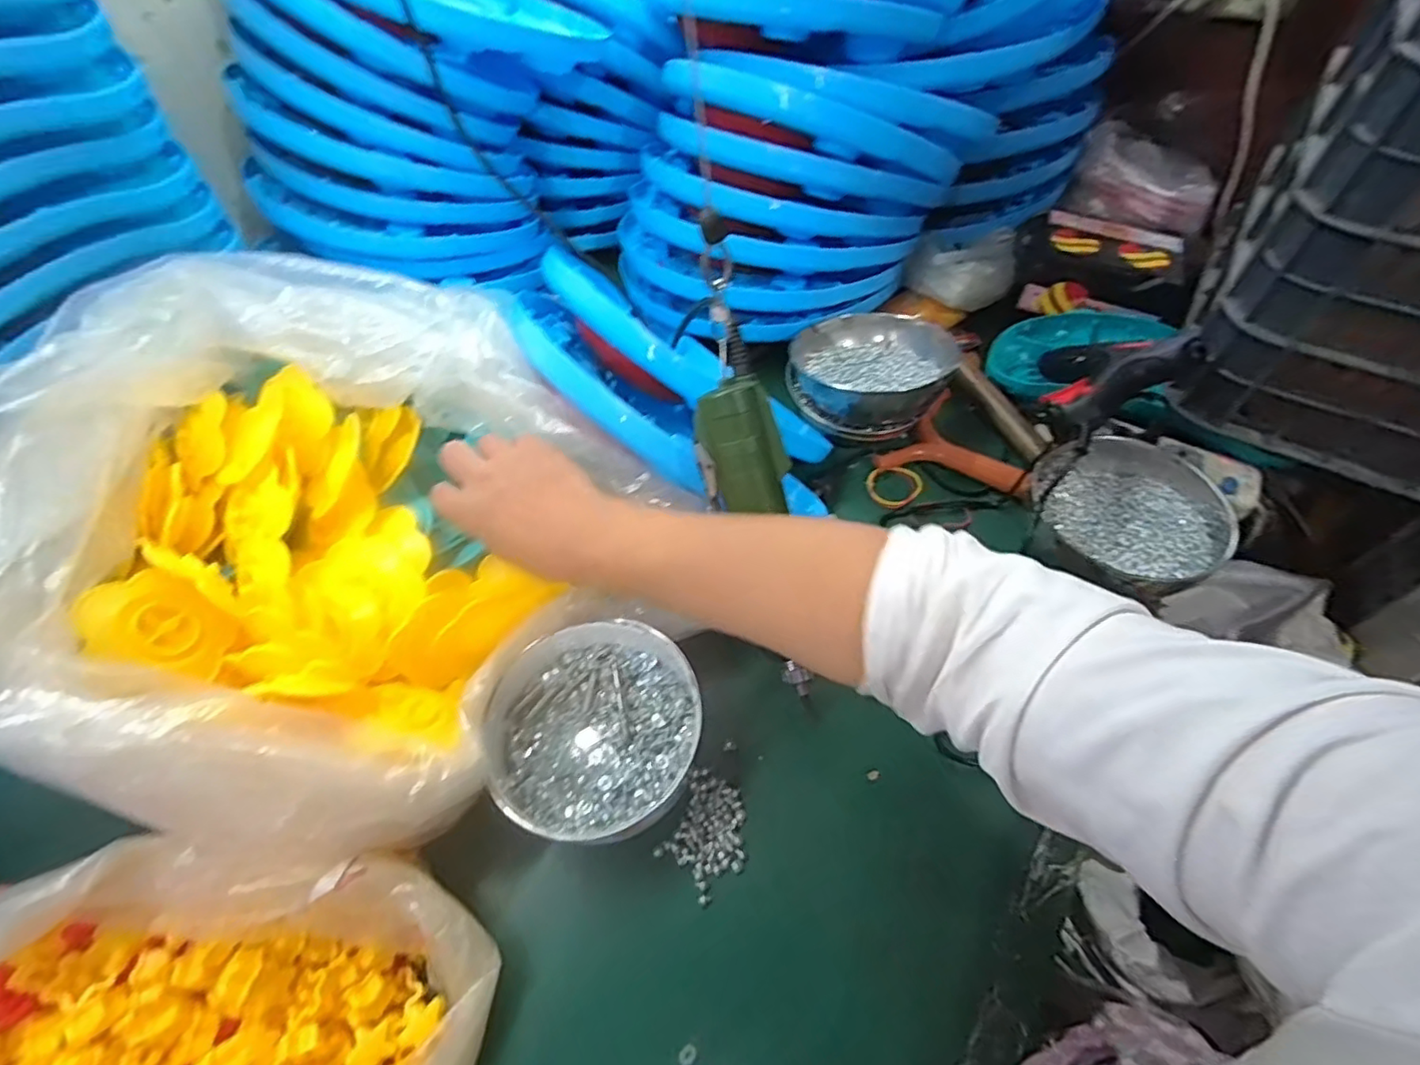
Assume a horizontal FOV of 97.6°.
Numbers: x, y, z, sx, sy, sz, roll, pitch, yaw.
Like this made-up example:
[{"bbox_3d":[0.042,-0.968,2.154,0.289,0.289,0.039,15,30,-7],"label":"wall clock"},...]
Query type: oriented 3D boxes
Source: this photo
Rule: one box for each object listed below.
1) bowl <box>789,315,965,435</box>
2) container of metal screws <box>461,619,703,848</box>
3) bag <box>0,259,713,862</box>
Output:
[{"bbox_3d":[0.155,-0.165,0.620,0.151,0.067,0.134,-23,56,-15],"label":"bowl"},{"bbox_3d":[-0.080,0.133,0.436,0.144,0.067,0.146,-38,61,-24],"label":"container of metal screws"},{"bbox_3d":[-0.237,-0.015,0.416,0.358,0.188,0.367,-33,59,-21],"label":"bag"}]

